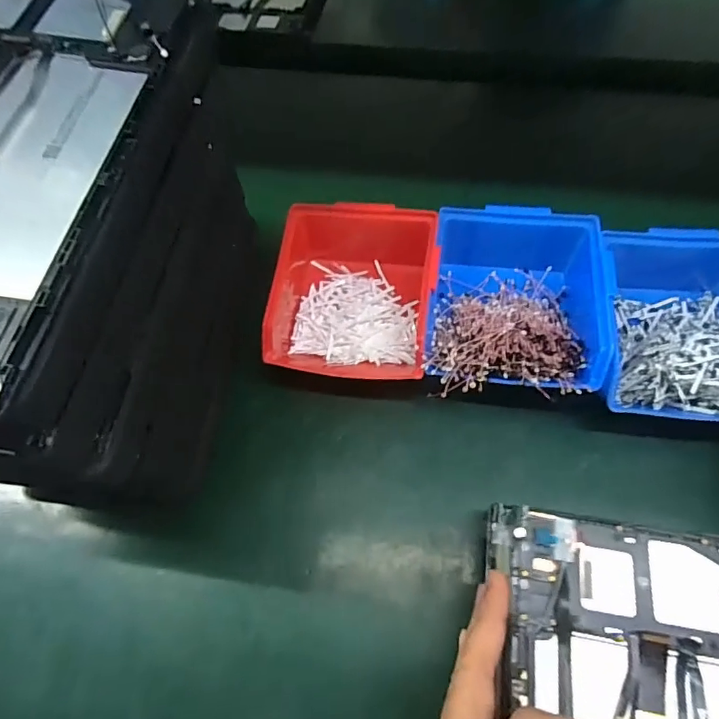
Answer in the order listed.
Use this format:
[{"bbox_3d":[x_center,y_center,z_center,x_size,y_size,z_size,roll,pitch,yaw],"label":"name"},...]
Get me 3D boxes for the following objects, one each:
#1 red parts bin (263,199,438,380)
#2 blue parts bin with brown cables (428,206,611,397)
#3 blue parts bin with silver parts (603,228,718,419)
[{"bbox_3d":[-0.004,-0.060,0.389,0.122,0.063,0.154,5,63,7],"label":"red parts bin"},{"bbox_3d":[0.117,-0.040,0.376,0.123,0.066,0.153,6,63,7],"label":"blue parts bin with brown cables"},{"bbox_3d":[0.242,-0.029,0.366,0.119,0.072,0.167,8,64,8],"label":"blue parts bin with silver parts"}]

